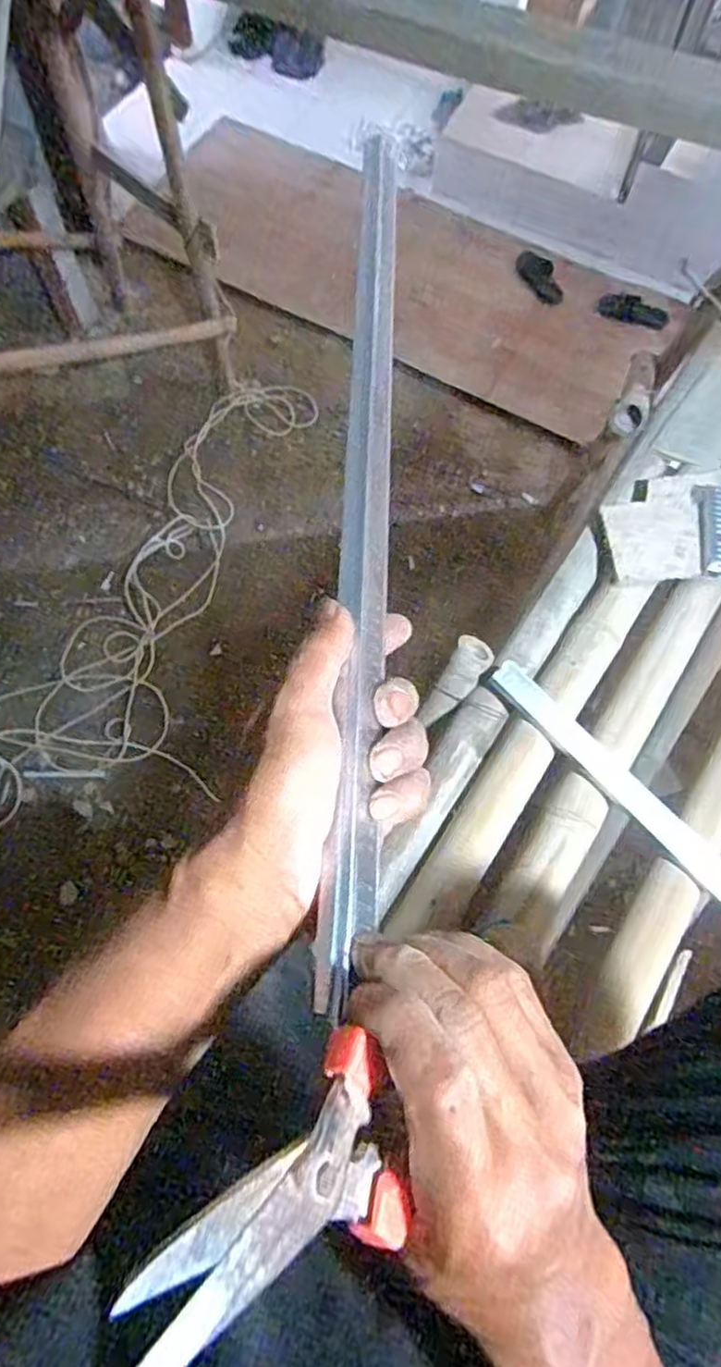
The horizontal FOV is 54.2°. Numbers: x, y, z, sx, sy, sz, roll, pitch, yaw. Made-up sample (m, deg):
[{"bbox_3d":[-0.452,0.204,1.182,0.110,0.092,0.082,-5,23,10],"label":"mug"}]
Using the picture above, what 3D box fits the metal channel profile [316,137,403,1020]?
[{"bbox_3d":[0.007,-0.124,0.383,0.012,0.038,0.547,-13,60,29],"label":"metal channel profile"}]

